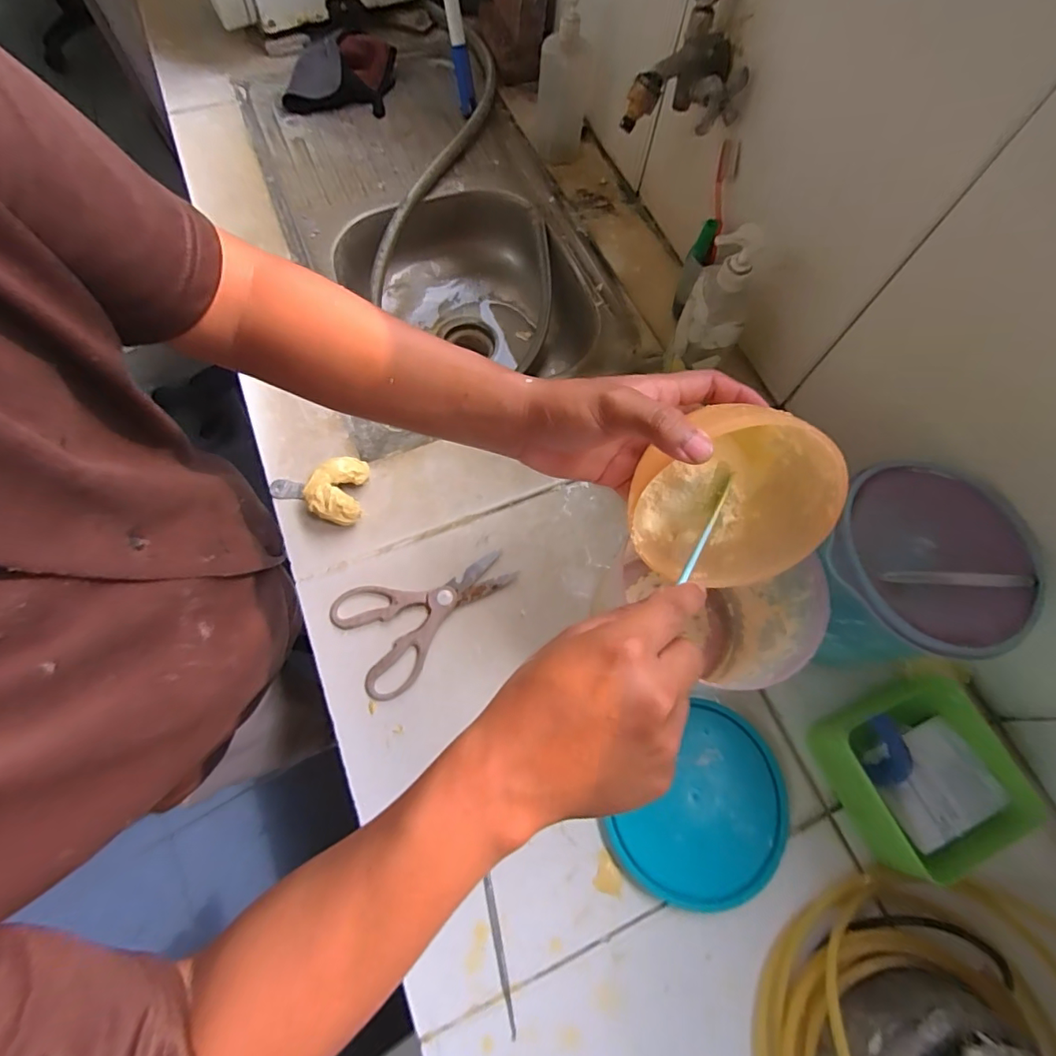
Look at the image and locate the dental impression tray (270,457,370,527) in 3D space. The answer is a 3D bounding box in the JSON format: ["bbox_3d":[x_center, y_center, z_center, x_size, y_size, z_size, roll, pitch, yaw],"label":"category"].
[{"bbox_3d":[-0.230,-0.040,0.552,0.101,0.033,0.074,0,68,-3],"label":"dental impression tray"}]

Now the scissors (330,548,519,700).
[{"bbox_3d":[-0.099,0.081,0.522,0.177,0.009,0.111,-30,73,-14],"label":"scissors"}]

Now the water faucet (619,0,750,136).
[{"bbox_3d":[0.172,-0.476,0.526,0.103,0.108,0.073,28,69,8],"label":"water faucet"}]

